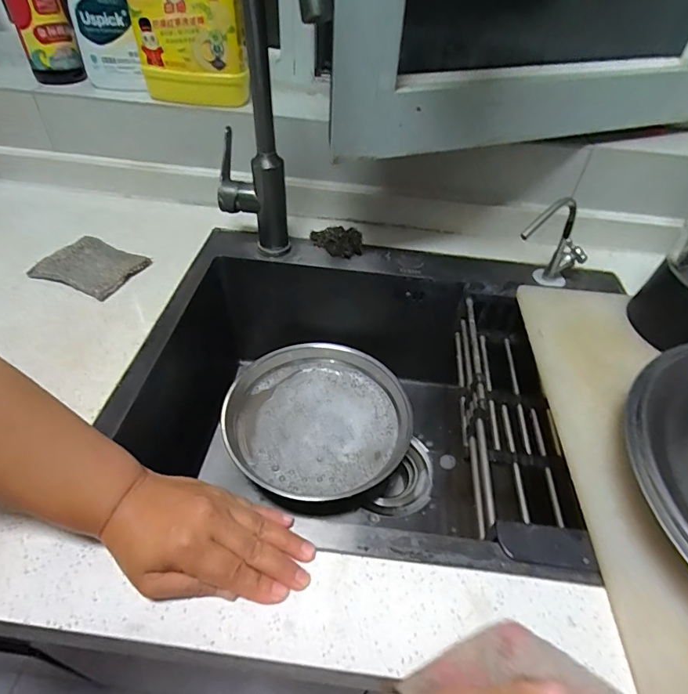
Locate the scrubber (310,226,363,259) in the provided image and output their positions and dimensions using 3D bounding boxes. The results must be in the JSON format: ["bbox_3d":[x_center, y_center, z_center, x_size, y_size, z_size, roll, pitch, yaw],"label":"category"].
[{"bbox_3d":[-0.013,-0.158,0.650,0.084,0.032,0.042,36,53,28],"label":"scrubber"}]

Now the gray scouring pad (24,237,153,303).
[{"bbox_3d":[-0.325,-0.106,0.577,0.120,0.011,0.090,19,47,14],"label":"gray scouring pad"}]

